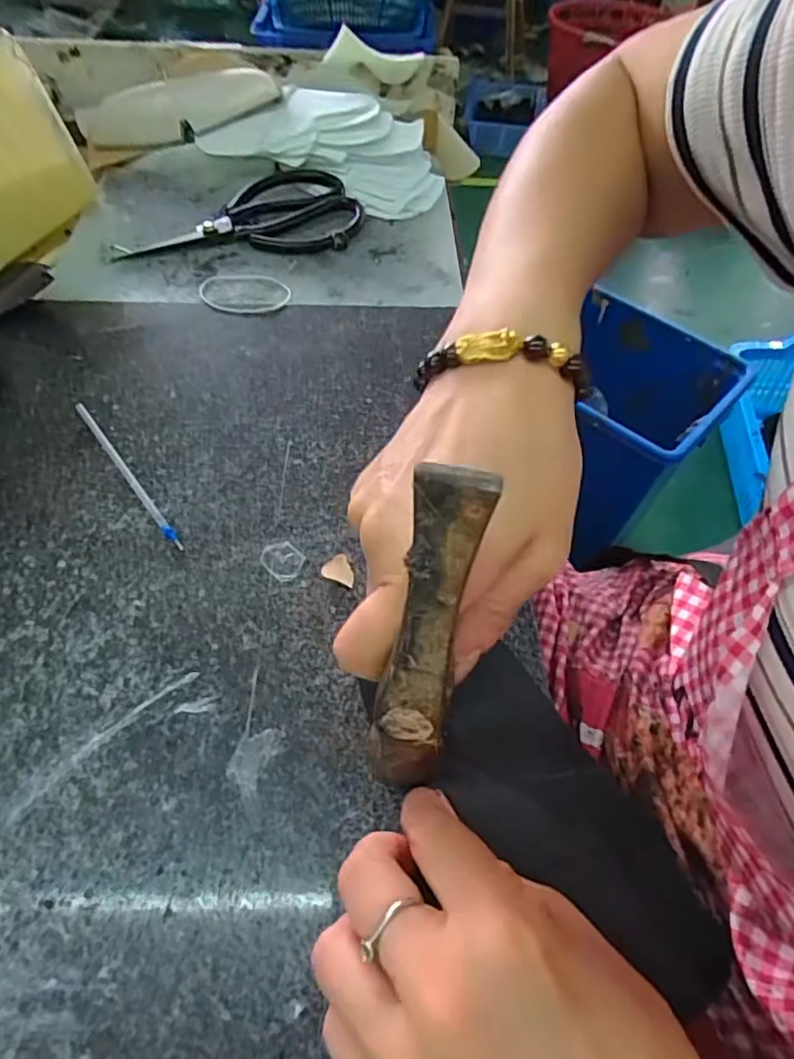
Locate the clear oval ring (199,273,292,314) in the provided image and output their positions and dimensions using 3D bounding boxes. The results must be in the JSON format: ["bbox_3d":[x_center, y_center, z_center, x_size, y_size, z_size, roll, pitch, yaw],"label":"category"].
[{"bbox_3d":[-0.109,-0.171,0.431,0.064,0.004,0.051,-4,53,-8],"label":"clear oval ring"}]

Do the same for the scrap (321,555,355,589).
[{"bbox_3d":[-0.029,0.021,0.293,0.014,0.004,0.019,-12,56,-22],"label":"scrap"}]

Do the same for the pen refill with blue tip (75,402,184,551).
[{"bbox_3d":[-0.147,-0.032,0.325,0.006,0.004,0.124,-32,63,-24],"label":"pen refill with blue tip"}]

